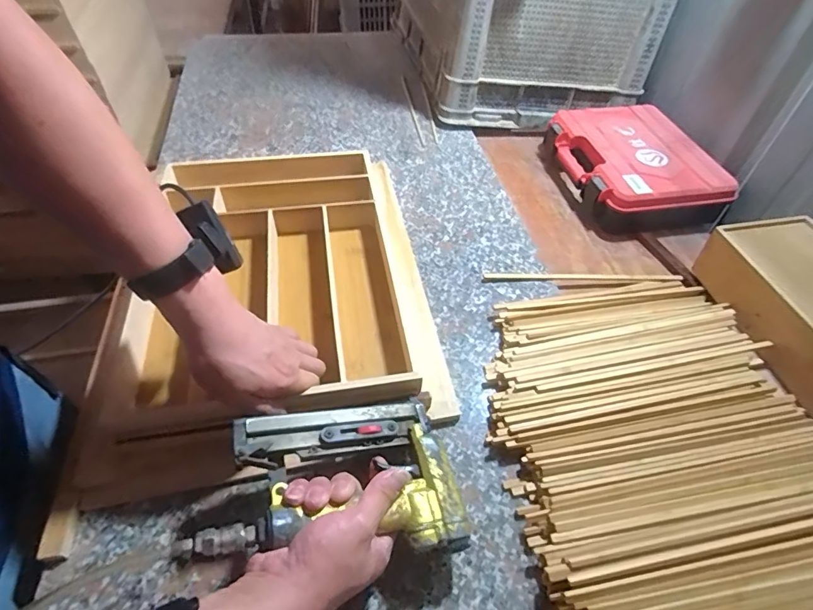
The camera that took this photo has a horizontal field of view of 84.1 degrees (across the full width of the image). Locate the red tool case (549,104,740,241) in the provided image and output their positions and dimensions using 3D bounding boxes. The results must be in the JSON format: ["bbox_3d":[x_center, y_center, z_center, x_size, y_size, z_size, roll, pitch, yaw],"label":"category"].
[{"bbox_3d":[0.401,-0.257,0.812,0.224,0.067,0.313,-6,50,-6],"label":"red tool case"}]

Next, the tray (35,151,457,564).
[{"bbox_3d":[-0.175,-0.029,0.586,0.390,0.069,0.504,-7,50,-8],"label":"tray"}]

